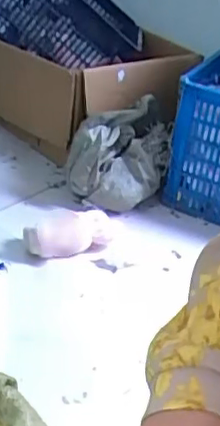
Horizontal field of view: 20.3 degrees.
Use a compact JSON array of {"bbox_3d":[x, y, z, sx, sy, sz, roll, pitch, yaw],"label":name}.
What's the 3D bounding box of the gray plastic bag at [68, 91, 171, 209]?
[{"bbox_3d":[0.017,-0.158,1.603,0.223,0.220,0.220,30,37,33],"label":"gray plastic bag"}]

